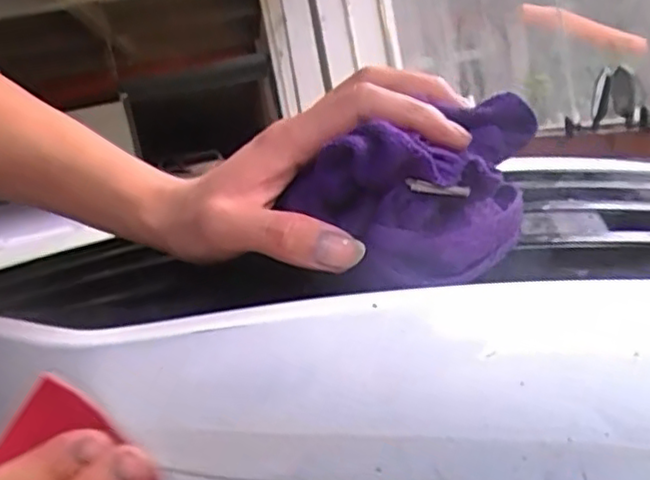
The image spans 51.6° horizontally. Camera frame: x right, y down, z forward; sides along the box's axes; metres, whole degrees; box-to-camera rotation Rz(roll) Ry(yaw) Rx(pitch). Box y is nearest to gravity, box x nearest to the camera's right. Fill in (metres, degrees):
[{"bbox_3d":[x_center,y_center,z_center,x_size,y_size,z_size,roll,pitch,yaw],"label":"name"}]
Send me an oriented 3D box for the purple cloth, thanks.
[{"bbox_3d":[0.040,-0.018,0.303,0.109,0.073,0.035,-7,9,1],"label":"purple cloth"}]

